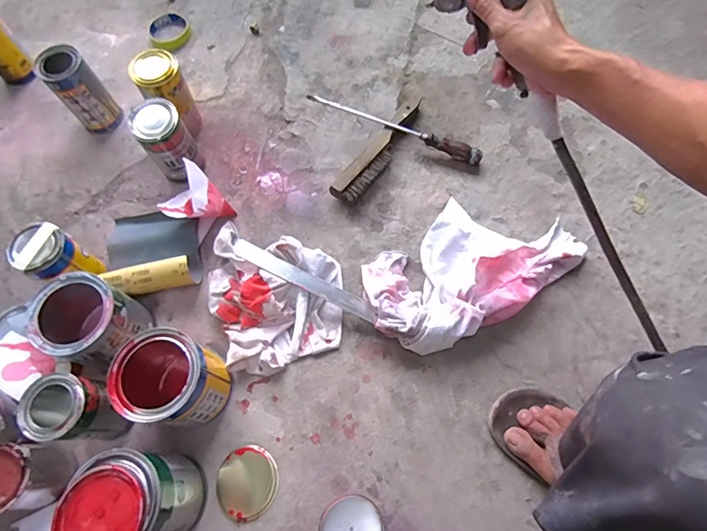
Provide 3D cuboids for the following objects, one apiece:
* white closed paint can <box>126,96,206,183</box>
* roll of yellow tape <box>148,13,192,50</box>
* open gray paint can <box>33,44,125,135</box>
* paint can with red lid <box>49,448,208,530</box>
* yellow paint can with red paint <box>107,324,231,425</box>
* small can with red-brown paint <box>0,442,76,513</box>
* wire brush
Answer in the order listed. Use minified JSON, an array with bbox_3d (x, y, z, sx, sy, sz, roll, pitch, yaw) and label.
[{"bbox_3d":[-0.294,-0.192,0.692,0.073,0.141,0.068,-1,67,1],"label":"white closed paint can"},{"bbox_3d":[-0.373,-0.477,0.874,0.080,0.015,0.097,-30,73,-10],"label":"roll of yellow tape"},{"bbox_3d":[-0.466,-0.297,0.738,0.070,0.138,0.071,-1,67,1],"label":"open gray paint can"},{"bbox_3d":[-0.249,0.267,0.495,0.110,0.127,0.104,-1,67,1],"label":"paint can with red lid"},{"bbox_3d":[-0.230,0.146,0.553,0.118,0.120,0.104,30,72,12],"label":"yellow paint can with red paint"},{"bbox_3d":[-0.408,0.254,0.519,0.068,0.092,0.072,-1,67,1],"label":"small can with red-brown paint"},{"bbox_3d":[0.052,-0.205,0.743,0.051,0.043,0.255,32,72,13],"label":"wire brush"}]

